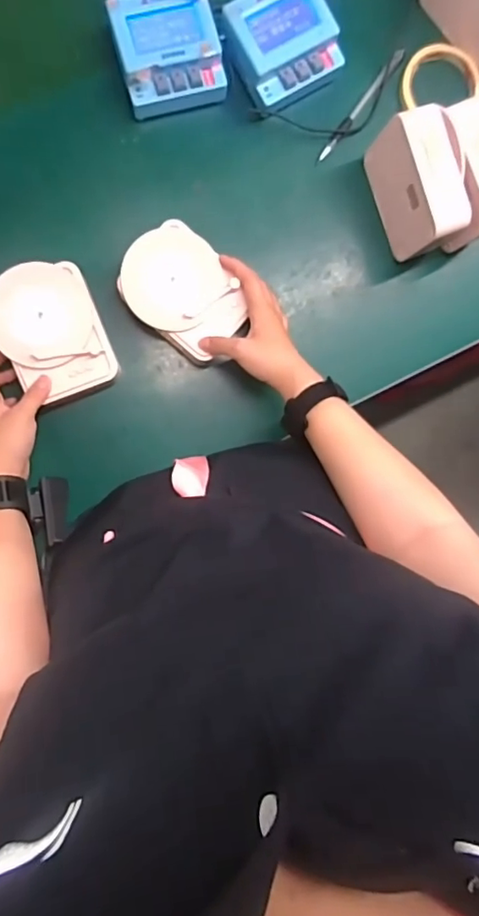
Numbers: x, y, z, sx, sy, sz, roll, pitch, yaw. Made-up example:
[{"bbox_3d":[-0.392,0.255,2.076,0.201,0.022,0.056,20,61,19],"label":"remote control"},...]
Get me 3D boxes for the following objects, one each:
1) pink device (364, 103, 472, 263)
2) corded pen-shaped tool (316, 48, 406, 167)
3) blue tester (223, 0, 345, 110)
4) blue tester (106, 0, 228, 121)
[{"bbox_3d":[0.191,-0.288,0.580,0.057,0.109,0.121,-22,95,-5],"label":"pink device"},{"bbox_3d":[0.136,-0.396,0.606,0.012,0.009,0.154,38,88,-7],"label":"corded pen-shaped tool"},{"bbox_3d":[0.046,-0.438,0.570,0.108,0.045,0.102,-32,96,-4],"label":"blue tester"},{"bbox_3d":[-0.074,-0.421,0.563,0.102,0.048,0.103,-16,94,-6],"label":"blue tester"}]

